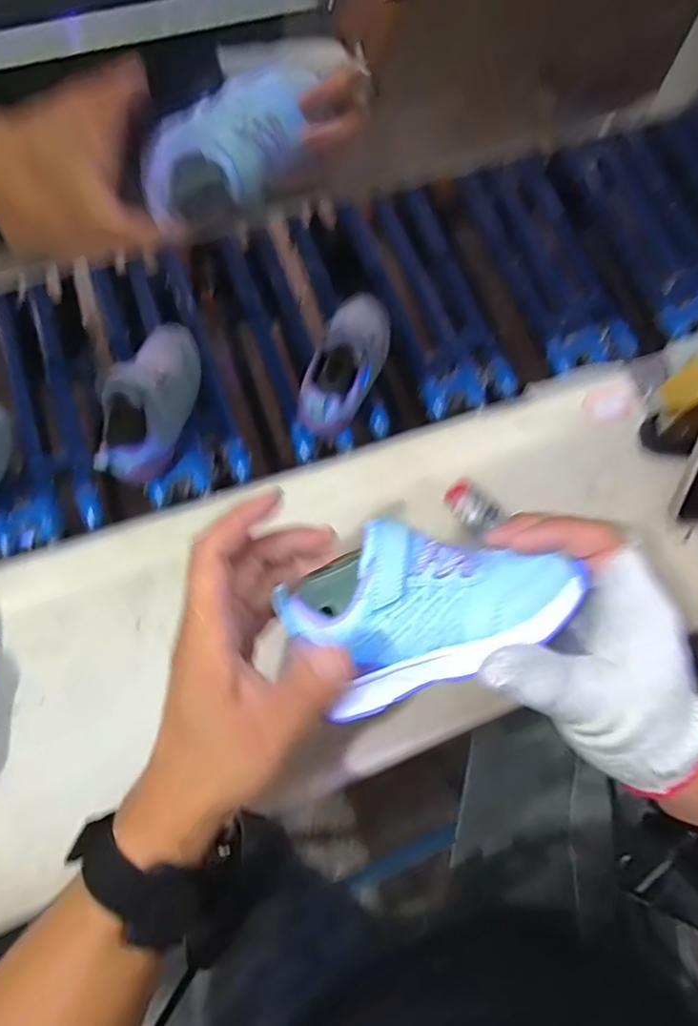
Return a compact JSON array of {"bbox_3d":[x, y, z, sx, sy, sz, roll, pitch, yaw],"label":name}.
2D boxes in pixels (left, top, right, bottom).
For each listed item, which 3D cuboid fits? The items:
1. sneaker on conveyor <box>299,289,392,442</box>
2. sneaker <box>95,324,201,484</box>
[{"bbox_3d":[0.004,-0.148,0.533,0.066,0.063,0.154,17,66,3],"label":"sneaker on conveyor"},{"bbox_3d":[-0.177,-0.103,0.510,0.052,0.074,0.154,14,66,2],"label":"sneaker"}]

